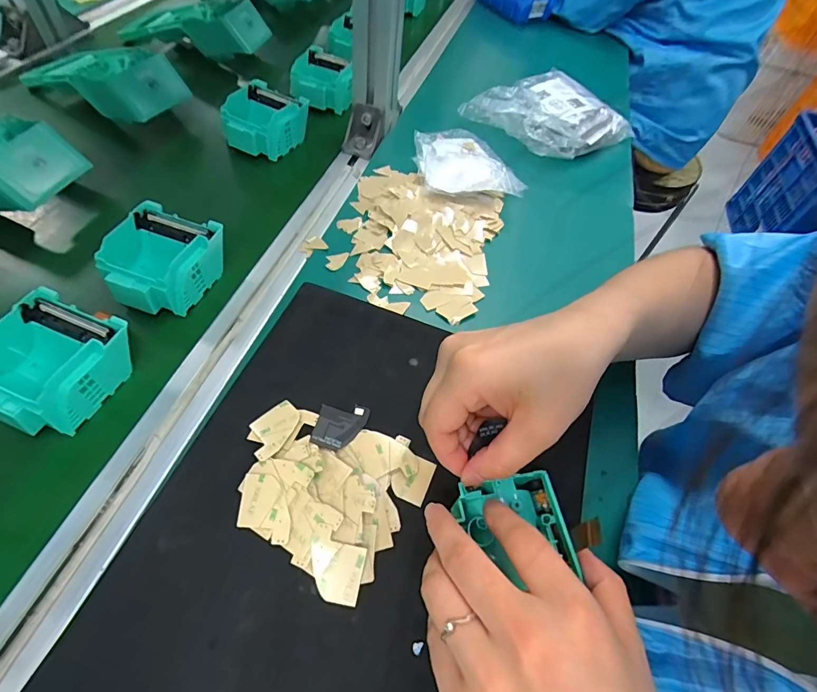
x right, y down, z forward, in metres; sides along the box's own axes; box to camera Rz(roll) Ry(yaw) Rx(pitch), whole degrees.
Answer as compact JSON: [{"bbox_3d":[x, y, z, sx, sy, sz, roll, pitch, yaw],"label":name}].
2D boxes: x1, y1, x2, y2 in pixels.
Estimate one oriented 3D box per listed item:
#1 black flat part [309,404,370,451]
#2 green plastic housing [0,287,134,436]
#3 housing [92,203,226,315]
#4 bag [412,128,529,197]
[{"bbox_3d":[-0.046,0.052,0.283,0.031,0.006,0.037,12,57,4],"label":"black flat part"},{"bbox_3d":[-0.240,0.012,0.282,0.078,0.040,0.083,24,56,8],"label":"green plastic housing"},{"bbox_3d":[-0.201,-0.068,0.346,0.079,0.043,0.083,23,56,7],"label":"housing"},{"bbox_3d":[0.065,-0.211,0.484,0.112,0.028,0.121,-8,58,-9],"label":"bag"}]

